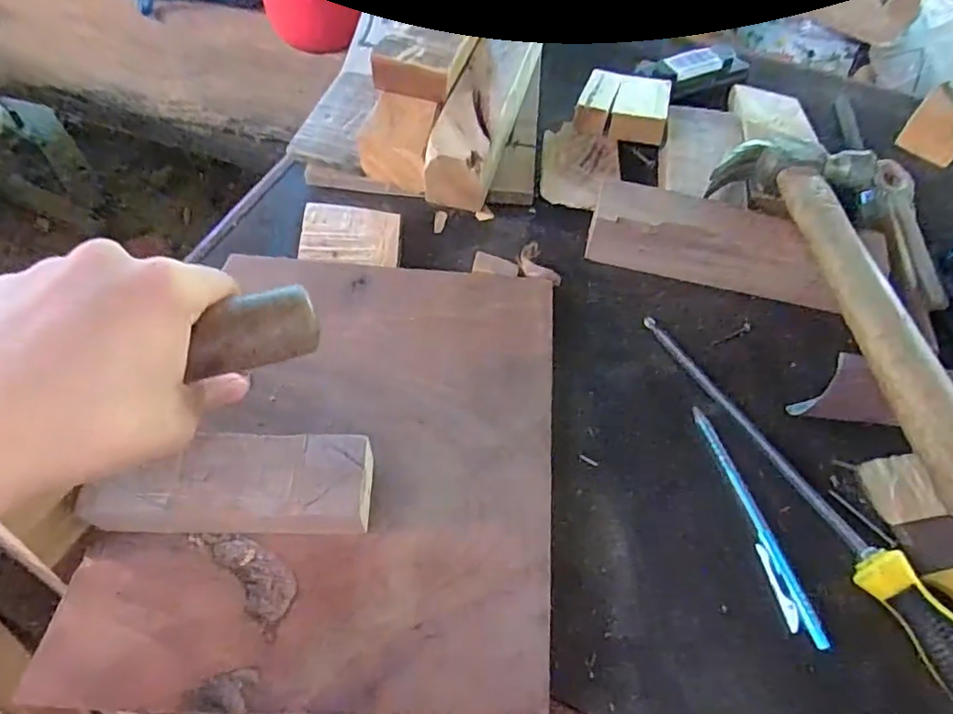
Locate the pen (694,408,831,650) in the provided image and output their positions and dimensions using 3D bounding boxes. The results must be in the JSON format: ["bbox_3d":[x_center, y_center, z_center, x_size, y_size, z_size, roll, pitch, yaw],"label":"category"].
[{"bbox_3d":[0.155,0.091,0.337,0.012,0.012,0.135,-11,58,-9],"label":"pen"}]

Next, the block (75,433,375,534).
[{"bbox_3d":[-0.116,0.066,0.298,0.127,0.033,0.047,0,57,-2],"label":"block"}]

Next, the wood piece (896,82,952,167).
[{"bbox_3d":[0.388,-0.193,0.501,0.008,0.055,0.051,13,31,-42],"label":"wood piece"}]

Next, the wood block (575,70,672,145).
[{"bbox_3d":[0.120,-0.204,0.492,0.069,0.024,0.065,14,58,6],"label":"wood block"}]

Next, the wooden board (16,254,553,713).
[{"bbox_3d":[-0.069,0.050,0.330,0.219,0.016,0.254,5,55,0],"label":"wooden board"}]

